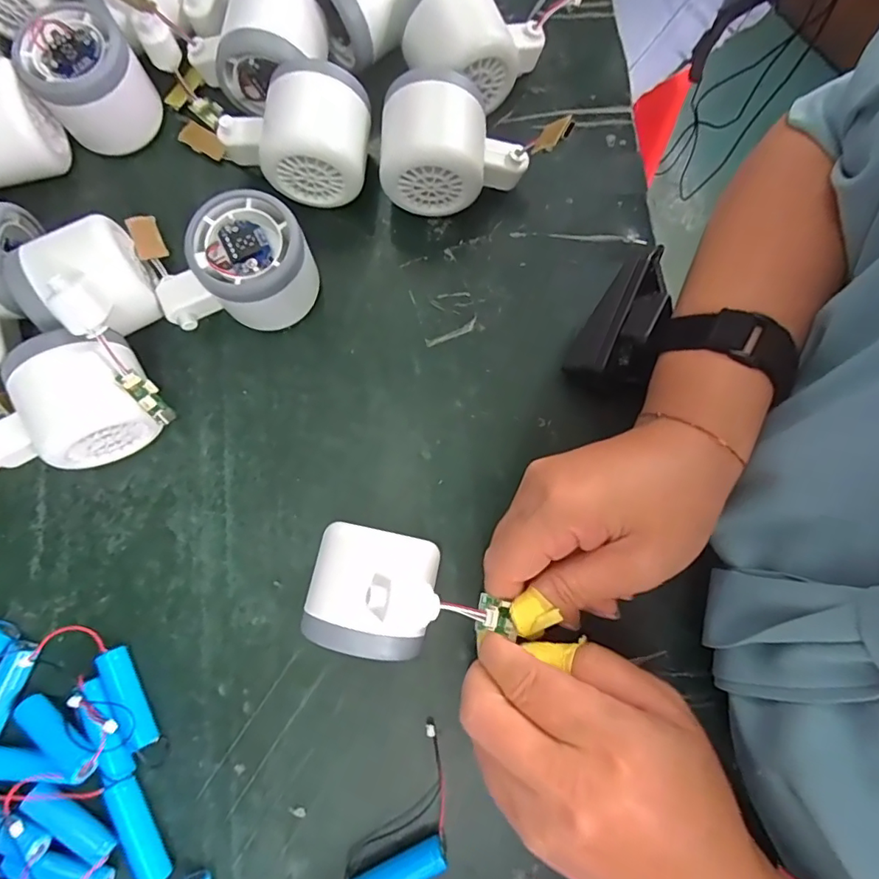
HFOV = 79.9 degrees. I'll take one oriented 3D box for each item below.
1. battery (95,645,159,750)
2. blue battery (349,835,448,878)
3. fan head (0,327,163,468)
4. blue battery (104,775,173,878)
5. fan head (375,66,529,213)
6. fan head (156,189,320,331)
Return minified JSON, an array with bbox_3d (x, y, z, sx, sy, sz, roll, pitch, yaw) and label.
[{"bbox_3d":[-0.158,0.131,0.268,0.011,0.011,0.051,-28,81,-6],"label":"battery"},{"bbox_3d":[-0.020,0.212,0.254,0.050,0.015,0.015,-22,80,-5],"label":"blue battery"},{"bbox_3d":[-0.191,-0.015,0.274,0.080,0.058,0.055,-23,81,-5],"label":"fan head"},{"bbox_3d":[-0.147,0.191,0.254,0.013,0.013,0.049,-29,81,-6],"label":"blue battery"},{"bbox_3d":[0.008,-0.169,0.302,0.080,0.057,0.055,2,79,-1],"label":"fan head"},{"bbox_3d":[-0.110,-0.088,0.292,0.056,0.052,0.078,41,81,6],"label":"fan head"}]

